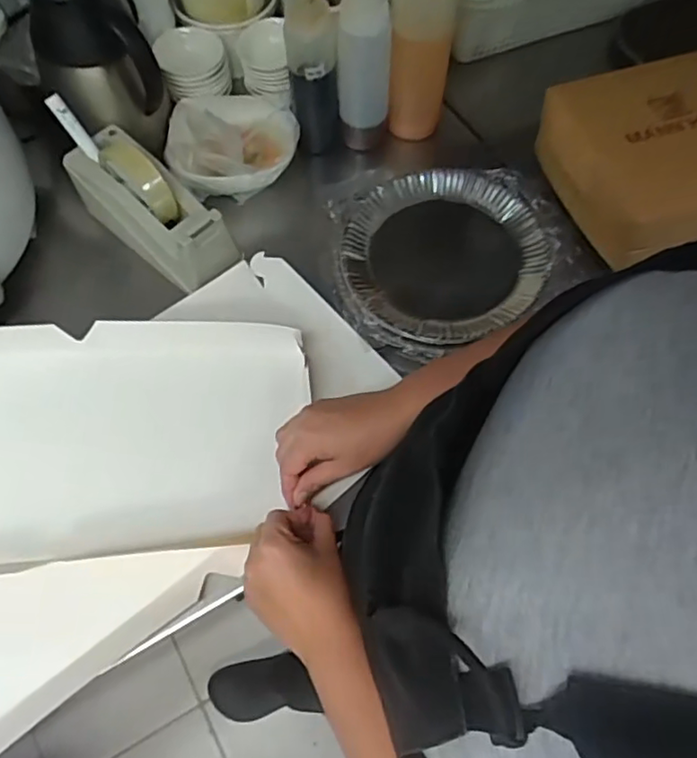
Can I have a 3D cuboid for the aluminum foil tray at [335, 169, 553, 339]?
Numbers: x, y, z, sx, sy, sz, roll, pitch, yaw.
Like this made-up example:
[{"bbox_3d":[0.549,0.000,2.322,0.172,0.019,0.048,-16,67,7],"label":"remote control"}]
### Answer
[{"bbox_3d":[0.108,-0.141,0.676,0.221,0.033,0.220,4,64,1],"label":"aluminum foil tray"}]

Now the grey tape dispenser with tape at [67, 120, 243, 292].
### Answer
[{"bbox_3d":[-0.219,-0.192,0.668,0.204,0.096,0.081,41,70,18],"label":"grey tape dispenser with tape"}]

